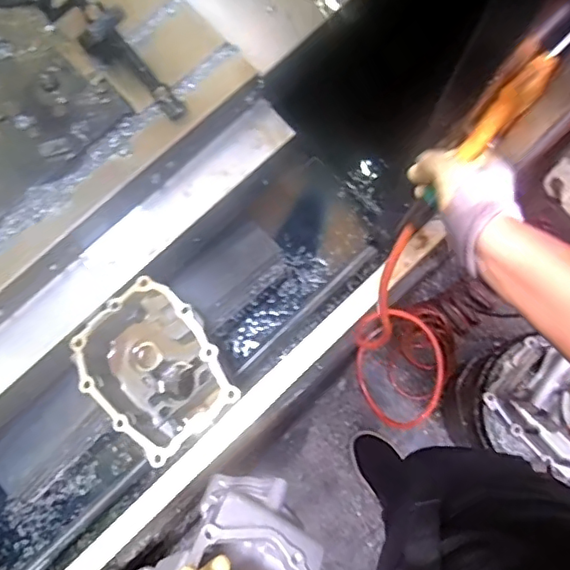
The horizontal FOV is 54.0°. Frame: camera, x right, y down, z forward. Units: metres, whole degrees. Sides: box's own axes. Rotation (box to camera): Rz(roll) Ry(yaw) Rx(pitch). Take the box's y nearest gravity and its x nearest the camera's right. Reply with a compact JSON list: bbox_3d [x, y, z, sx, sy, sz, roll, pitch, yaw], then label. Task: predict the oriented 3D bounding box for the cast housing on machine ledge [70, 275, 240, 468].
[{"bbox_3d":[-0.193,0.129,0.872,0.187,0.155,0.234,-43,81,-7],"label":"cast housing on machine ledge"}]

